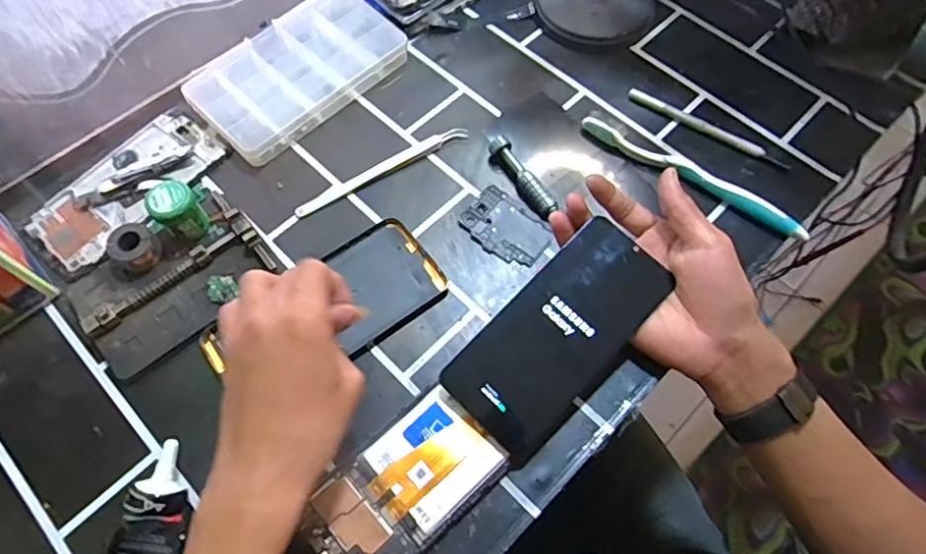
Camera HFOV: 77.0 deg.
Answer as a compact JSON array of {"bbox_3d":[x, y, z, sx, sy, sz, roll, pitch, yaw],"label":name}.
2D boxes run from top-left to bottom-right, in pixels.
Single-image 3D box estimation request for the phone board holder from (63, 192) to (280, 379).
[{"bbox_3d":[-0.204,0.003,0.411,0.128,0.023,0.084,-34,68,-15],"label":"phone board holder"}]

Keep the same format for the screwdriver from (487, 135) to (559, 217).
[{"bbox_3d":[0.046,-0.079,0.449,0.014,0.017,0.076,-30,67,-13],"label":"screwdriver"}]

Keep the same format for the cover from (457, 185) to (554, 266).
[{"bbox_3d":[0.031,-0.036,0.438,0.044,0.008,0.065,-42,70,-18],"label":"cover"}]

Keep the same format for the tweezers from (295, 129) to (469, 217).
[{"bbox_3d":[-0.064,-0.087,0.463,0.148,0.005,0.016,-28,67,-13],"label":"tweezers"}]

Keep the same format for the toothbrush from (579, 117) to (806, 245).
[{"bbox_3d":[0.177,-0.081,0.450,0.183,0.017,0.015,31,68,15],"label":"toothbrush"}]

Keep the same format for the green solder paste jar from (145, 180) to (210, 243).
[{"bbox_3d":[-0.200,-0.046,0.412,0.030,0.037,0.025,-38,69,-17],"label":"green solder paste jar"}]

